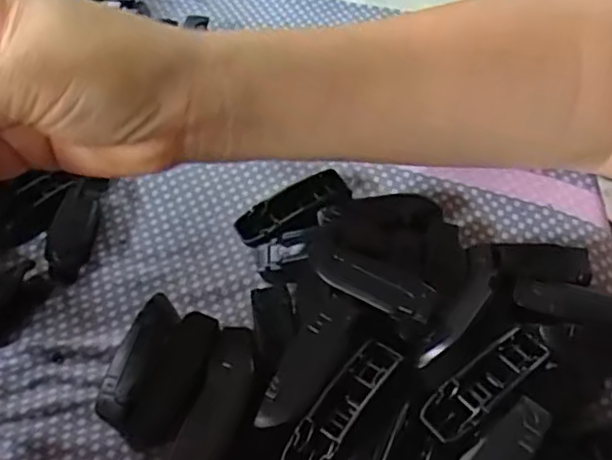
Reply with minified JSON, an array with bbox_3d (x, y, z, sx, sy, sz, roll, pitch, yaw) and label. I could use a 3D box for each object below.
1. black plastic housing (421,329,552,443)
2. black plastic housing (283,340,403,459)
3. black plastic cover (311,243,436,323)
[{"bbox_3d":[0.063,0.053,0.229,0.056,0.008,0.016,-35,60,-19],"label":"black plastic housing"},{"bbox_3d":[0.012,0.063,0.229,0.016,0.015,0.054,32,63,23],"label":"black plastic housing"},{"bbox_3d":[0.025,0.020,0.254,0.051,0.004,0.017,24,60,18],"label":"black plastic cover"}]

